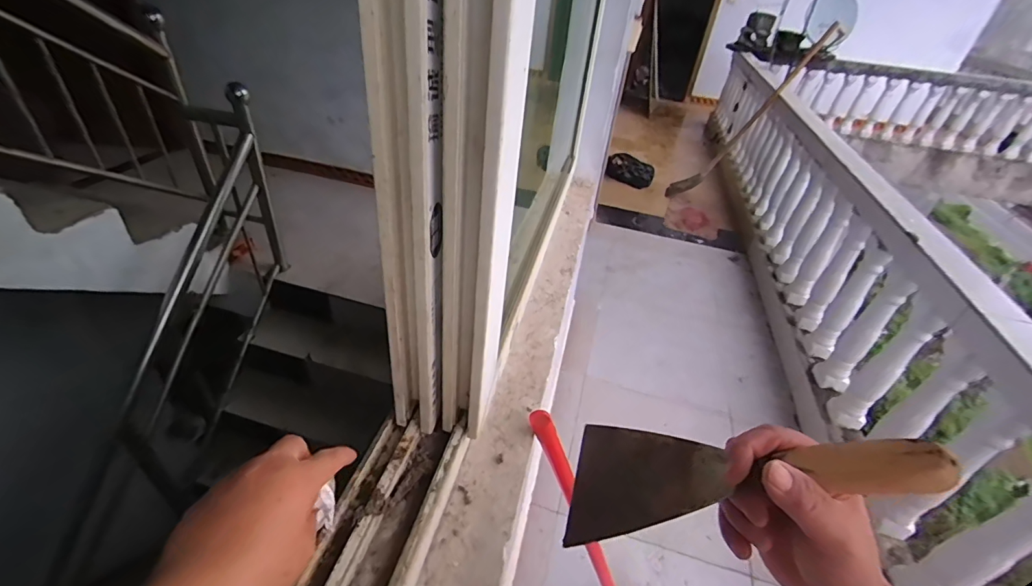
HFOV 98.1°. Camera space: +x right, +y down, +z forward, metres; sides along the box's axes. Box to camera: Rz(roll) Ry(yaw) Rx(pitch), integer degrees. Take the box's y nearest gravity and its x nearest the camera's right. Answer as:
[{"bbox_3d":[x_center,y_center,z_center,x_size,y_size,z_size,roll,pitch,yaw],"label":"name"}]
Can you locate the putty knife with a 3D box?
[{"bbox_3d":[0.129,0.113,0.276,0.207,0.016,0.083,-19,25,33],"label":"putty knife"}]

